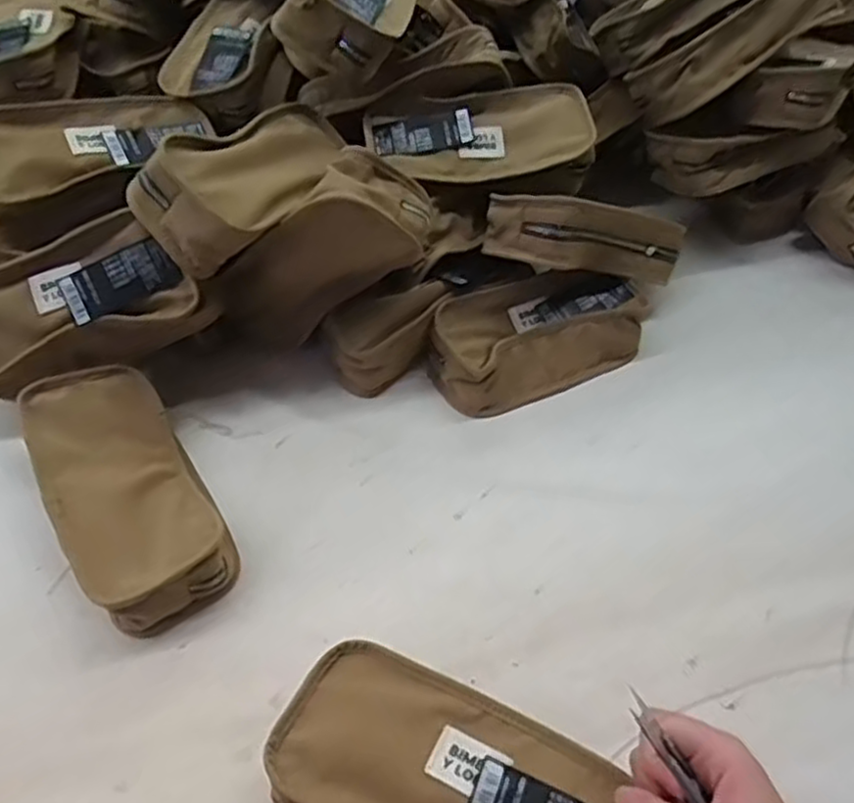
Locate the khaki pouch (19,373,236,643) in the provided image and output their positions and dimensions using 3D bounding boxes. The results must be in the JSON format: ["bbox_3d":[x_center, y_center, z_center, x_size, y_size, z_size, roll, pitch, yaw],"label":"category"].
[{"bbox_3d":[-0.200,0.059,0.483,0.090,0.059,0.186,-24,56,-23],"label":"khaki pouch"}]

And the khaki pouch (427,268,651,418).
[{"bbox_3d":[0.092,-0.056,0.610,0.180,0.051,0.087,-19,54,-20],"label":"khaki pouch"}]

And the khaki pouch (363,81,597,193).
[{"bbox_3d":[0.045,-0.223,0.629,0.186,0.055,0.090,-7,72,-1],"label":"khaki pouch"}]

